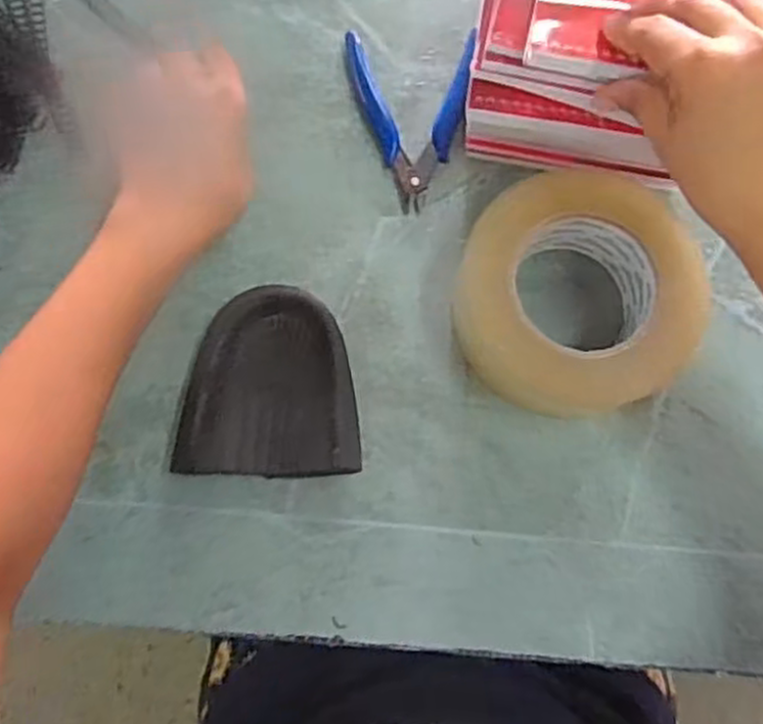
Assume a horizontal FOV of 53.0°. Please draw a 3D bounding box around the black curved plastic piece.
[{"bbox_3d":[-0.060,0.012,0.428,0.093,0.029,0.102,2,79,-2],"label":"black curved plastic piece"}]

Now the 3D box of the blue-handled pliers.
[{"bbox_3d":[0.013,-0.147,0.463,0.078,0.018,0.107,6,79,-1],"label":"blue-handled pliers"}]

